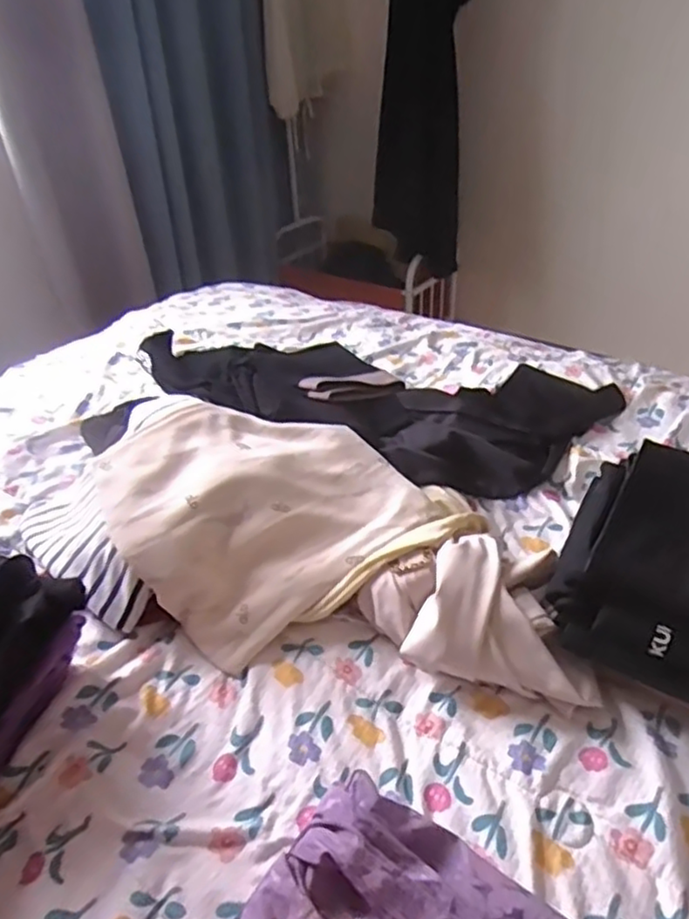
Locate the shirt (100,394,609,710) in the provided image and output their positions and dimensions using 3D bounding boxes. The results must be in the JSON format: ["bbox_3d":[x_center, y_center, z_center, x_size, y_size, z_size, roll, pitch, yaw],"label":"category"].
[{"bbox_3d":[-0.029,0.080,0.761,0.549,0.124,0.305,5,36,10],"label":"shirt"}]

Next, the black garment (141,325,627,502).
[{"bbox_3d":[-0.004,-0.129,1.094,0.785,0.062,0.418,19,40,28],"label":"black garment"}]

